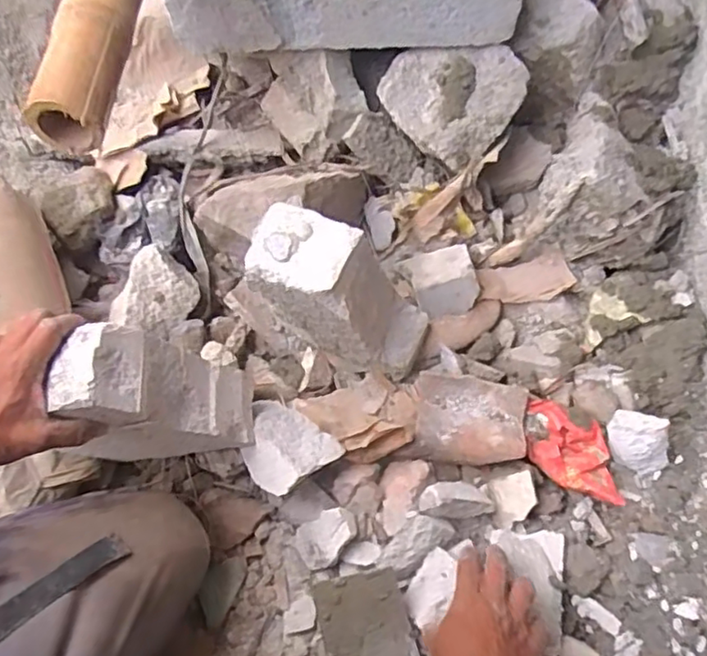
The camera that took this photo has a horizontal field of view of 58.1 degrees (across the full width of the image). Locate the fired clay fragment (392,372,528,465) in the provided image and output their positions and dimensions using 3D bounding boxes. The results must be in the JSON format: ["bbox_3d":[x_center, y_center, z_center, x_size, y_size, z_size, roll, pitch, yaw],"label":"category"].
[{"bbox_3d":[0.120,0.103,0.695,0.133,0.035,0.097,5,73,1],"label":"fired clay fragment"}]

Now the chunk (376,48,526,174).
[{"bbox_3d":[0.127,-0.295,0.802,0.148,0.075,0.147,-43,94,15],"label":"chunk"}]

